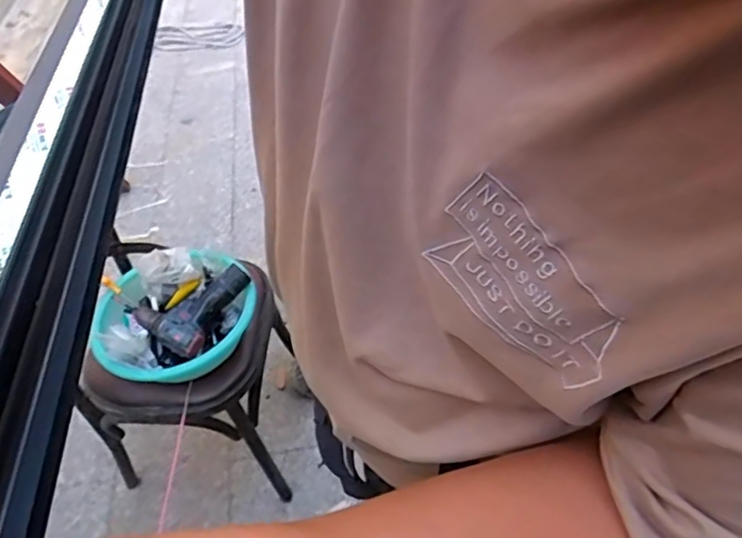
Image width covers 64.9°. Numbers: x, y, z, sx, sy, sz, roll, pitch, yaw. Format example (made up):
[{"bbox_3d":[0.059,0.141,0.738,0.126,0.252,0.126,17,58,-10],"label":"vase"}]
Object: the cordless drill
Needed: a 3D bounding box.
[{"bbox_3d":[-0.347,0.064,1.133,0.144,0.066,0.186,22,52,23],"label":"cordless drill"}]

